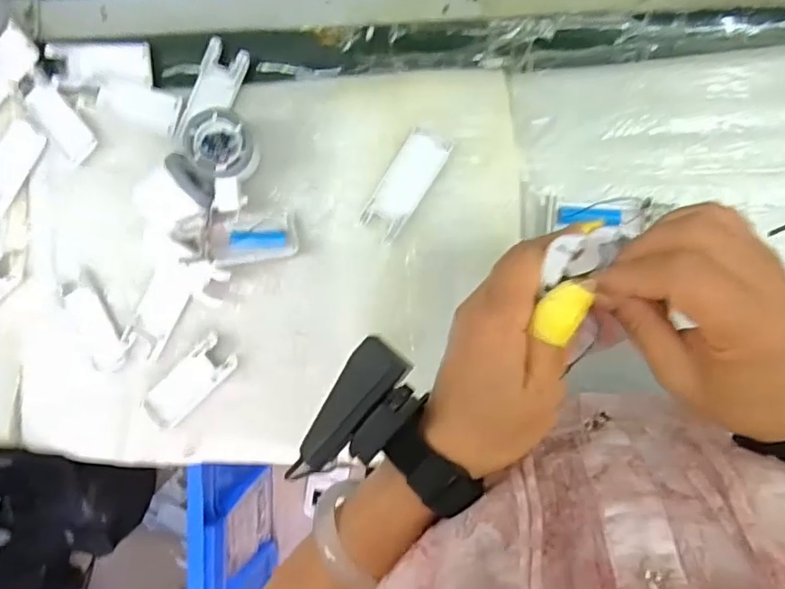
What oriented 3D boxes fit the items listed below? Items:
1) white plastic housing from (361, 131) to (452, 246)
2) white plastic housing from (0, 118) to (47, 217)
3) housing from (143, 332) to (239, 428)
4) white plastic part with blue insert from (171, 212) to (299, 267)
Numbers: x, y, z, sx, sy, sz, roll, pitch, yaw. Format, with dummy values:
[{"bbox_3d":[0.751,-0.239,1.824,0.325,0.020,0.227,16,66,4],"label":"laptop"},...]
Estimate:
[{"bbox_3d":[0.012,-0.098,0.504,0.040,0.006,0.099,32,97,7],"label":"white plastic housing"},{"bbox_3d":[-0.386,-0.128,0.572,0.044,0.009,0.095,35,97,7],"label":"white plastic housing"},{"bbox_3d":[-0.196,0.085,0.546,0.099,0.007,0.041,-45,85,8],"label":"housing"},{"bbox_3d":[-0.140,-0.051,0.513,0.104,0.025,0.047,-3,91,-10],"label":"white plastic part with blue insert"}]

